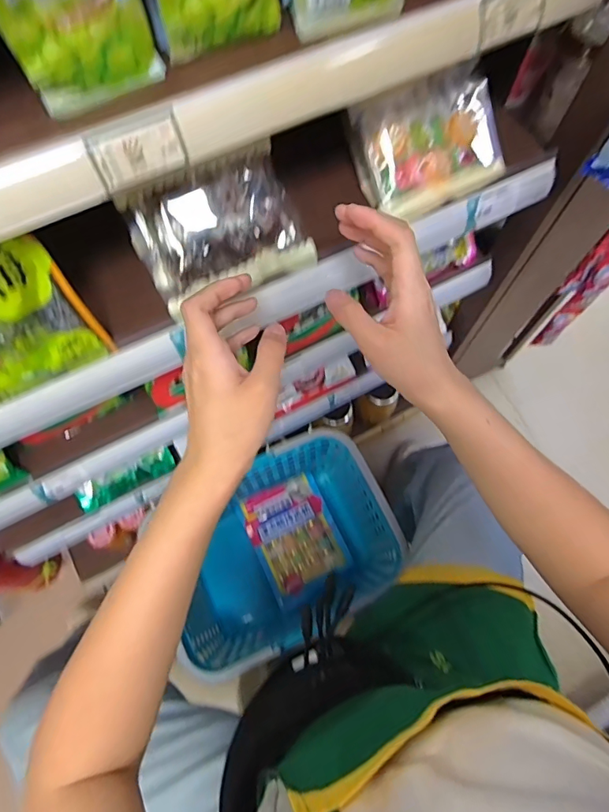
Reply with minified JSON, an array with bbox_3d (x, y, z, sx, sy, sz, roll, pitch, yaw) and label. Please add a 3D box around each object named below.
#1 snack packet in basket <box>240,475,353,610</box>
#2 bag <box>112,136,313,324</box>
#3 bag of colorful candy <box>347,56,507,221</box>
[{"bbox_3d":[-0.016,0.260,0.931,0.165,0.019,0.222,-24,73,-9],"label":"snack packet in basket"},{"bbox_3d":[-0.076,-0.161,0.437,0.150,0.117,0.028,-25,29,-7],"label":"bag"},{"bbox_3d":[0.136,-0.279,0.500,0.160,0.029,0.120,-26,106,-7],"label":"bag of colorful candy"}]

